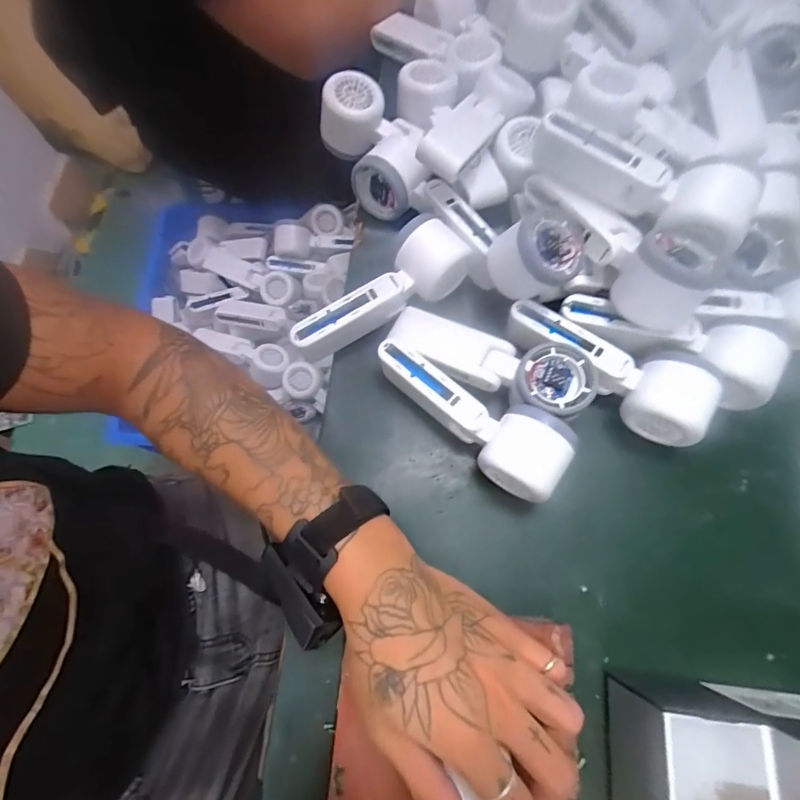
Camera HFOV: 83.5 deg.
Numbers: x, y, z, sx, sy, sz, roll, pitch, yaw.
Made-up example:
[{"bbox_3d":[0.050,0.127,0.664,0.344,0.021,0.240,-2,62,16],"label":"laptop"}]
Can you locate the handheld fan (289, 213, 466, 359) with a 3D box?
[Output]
[{"bbox_3d":[-0.020,-0.090,0.378,0.162,0.054,0.052,-30,73,-9],"label":"handheld fan"}]

